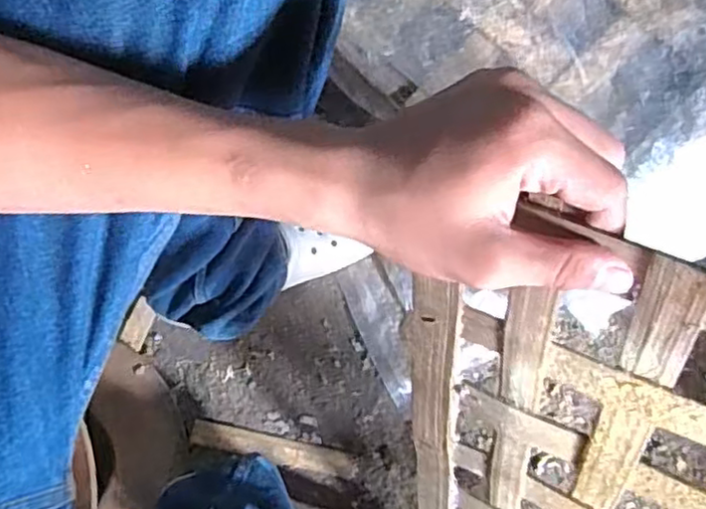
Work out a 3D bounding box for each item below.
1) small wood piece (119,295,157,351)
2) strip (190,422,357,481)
[{"bbox_3d":[-0.236,0.076,0.747,0.026,0.012,0.054,27,82,-26],"label":"small wood piece"},{"bbox_3d":[-0.085,0.208,0.723,0.176,0.007,0.026,11,79,3],"label":"strip"}]

